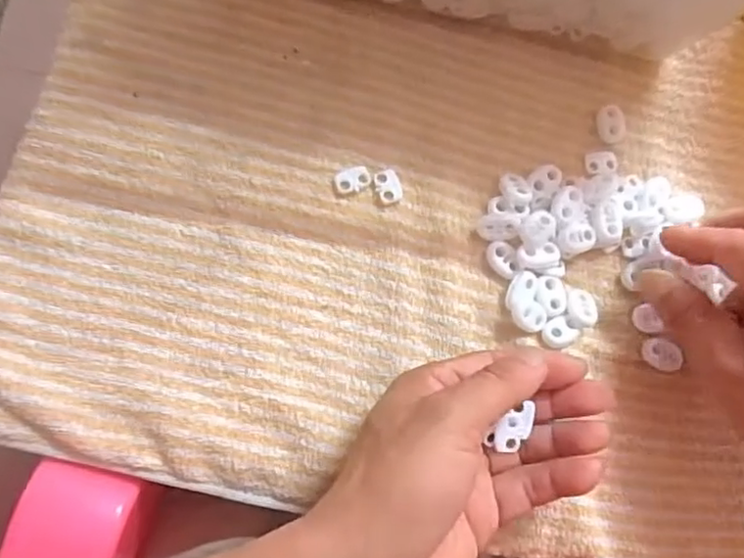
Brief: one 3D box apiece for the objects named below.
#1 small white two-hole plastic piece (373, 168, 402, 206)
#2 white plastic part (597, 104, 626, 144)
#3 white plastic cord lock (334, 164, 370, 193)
[{"bbox_3d":[0.008,-0.049,0.334,0.013,0.004,0.019,-23,84,-12],"label":"small white two-hole plastic piece"},{"bbox_3d":[0.134,-0.087,0.356,0.016,0.009,0.022,6,79,-8],"label":"white plastic part"},{"bbox_3d":[-0.010,-0.052,0.332,0.018,0.004,0.012,-16,83,-11],"label":"white plastic cord lock"}]

